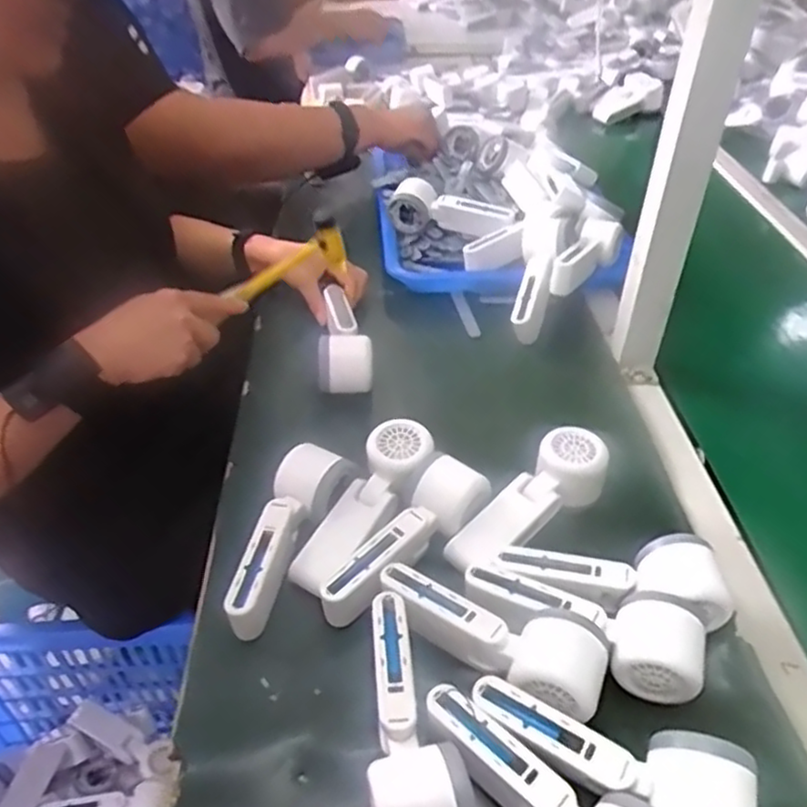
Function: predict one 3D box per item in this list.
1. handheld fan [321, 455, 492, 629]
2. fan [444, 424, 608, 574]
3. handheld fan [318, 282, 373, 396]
[{"bbox_3d":[-0.001,0.106,0.548,0.162,0.052,0.051,-30,50,-31],"label":"handheld fan"},{"bbox_3d":[0.108,0.083,0.593,0.168,0.048,0.055,-36,51,-16],"label":"fan"},{"bbox_3d":[-0.063,-0.072,0.757,0.058,0.055,0.128,-2,41,-4],"label":"handheld fan"}]

